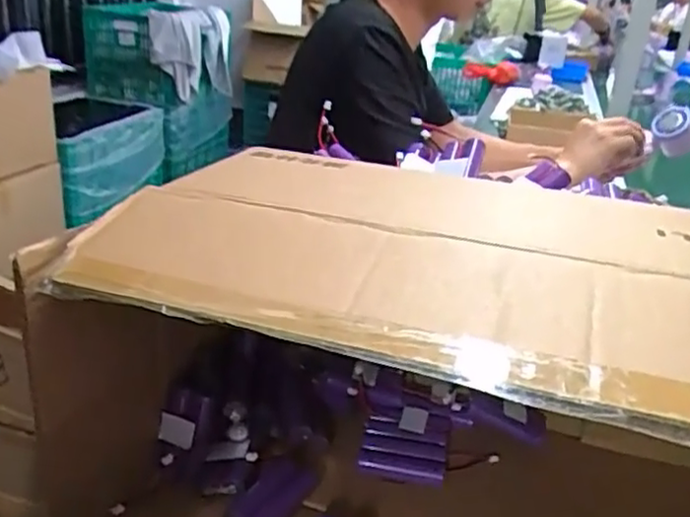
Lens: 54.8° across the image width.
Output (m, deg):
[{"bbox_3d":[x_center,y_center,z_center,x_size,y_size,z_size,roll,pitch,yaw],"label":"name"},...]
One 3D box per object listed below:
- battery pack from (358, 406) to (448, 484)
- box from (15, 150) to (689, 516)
[{"bbox_3d":[0.048,0.147,0.528,0.064,0.014,0.069,5,22,8],"label":"battery pack"},{"bbox_3d":[0.056,0.086,0.430,0.426,0.230,0.265,13,24,12],"label":"box"}]

